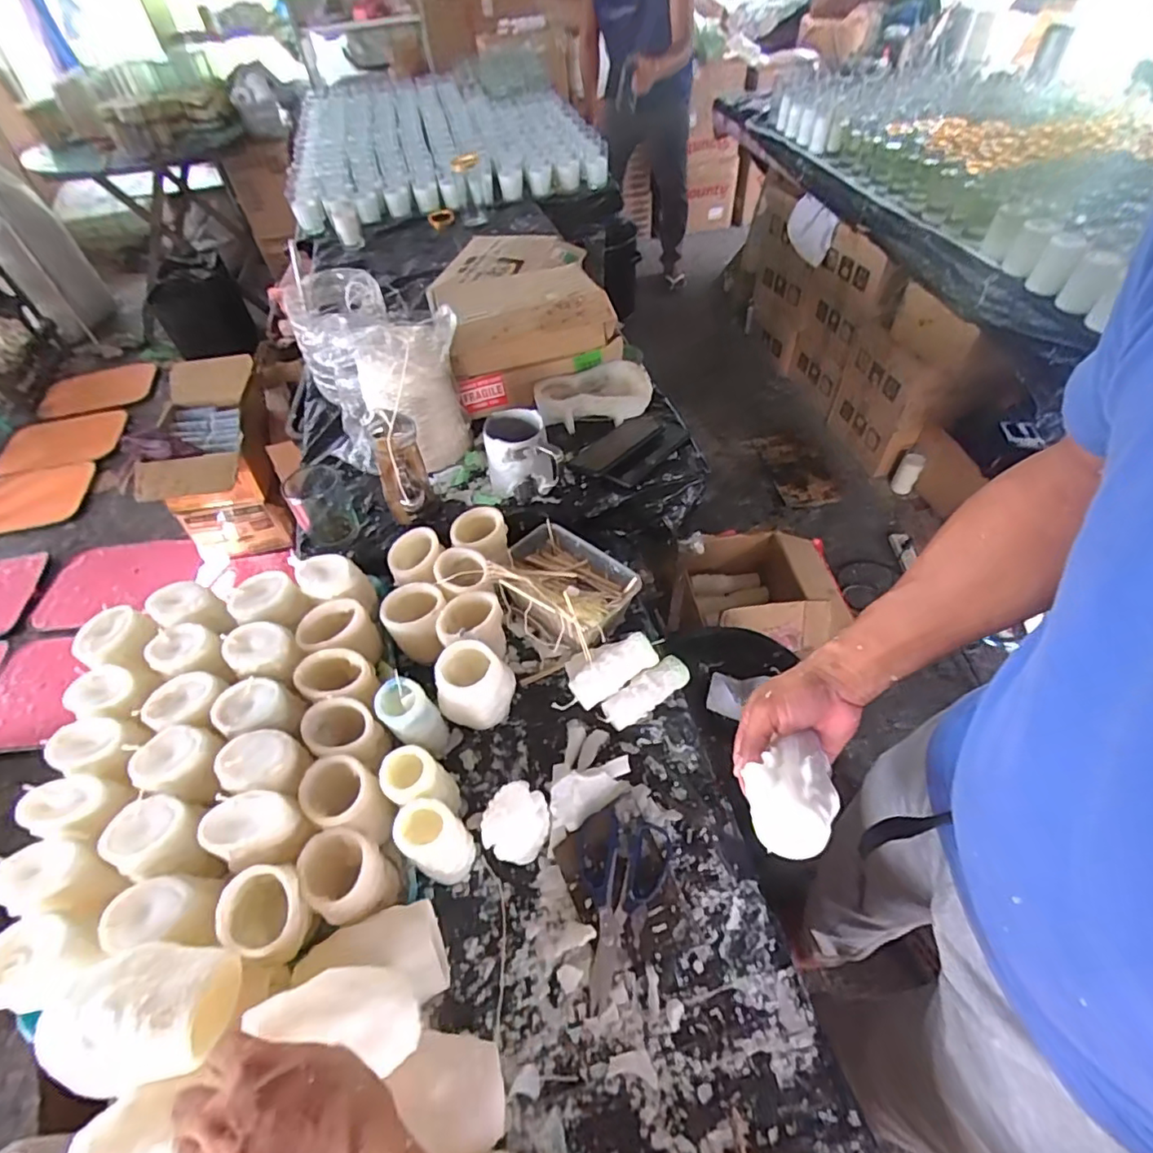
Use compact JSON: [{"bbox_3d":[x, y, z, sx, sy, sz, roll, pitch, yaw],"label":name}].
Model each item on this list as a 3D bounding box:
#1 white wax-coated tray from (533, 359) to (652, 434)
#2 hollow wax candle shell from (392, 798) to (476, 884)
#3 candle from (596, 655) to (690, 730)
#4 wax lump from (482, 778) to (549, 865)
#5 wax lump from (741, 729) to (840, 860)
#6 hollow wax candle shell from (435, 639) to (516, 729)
[{"bbox_3d":[0.026,-0.298,0.922,0.186,0.039,0.104,-13,52,-7],"label":"white wax-coated tray"},{"bbox_3d":[-0.130,0.254,0.543,0.061,0.105,0.049,26,57,22],"label":"hollow wax candle shell"},{"bbox_3d":[0.079,0.131,0.652,0.110,0.030,0.033,-30,56,-20],"label":"candle"},{"bbox_3d":[-0.055,0.238,0.551,0.051,0.075,0.065,17,54,16],"label":"wax lump"},{"bbox_3d":[0.177,0.172,0.461,0.073,0.039,0.088,-8,51,-3],"label":"wax lump"},{"bbox_3d":[-0.108,0.122,0.630,0.075,0.092,0.062,3,52,6],"label":"hollow wax candle shell"}]

